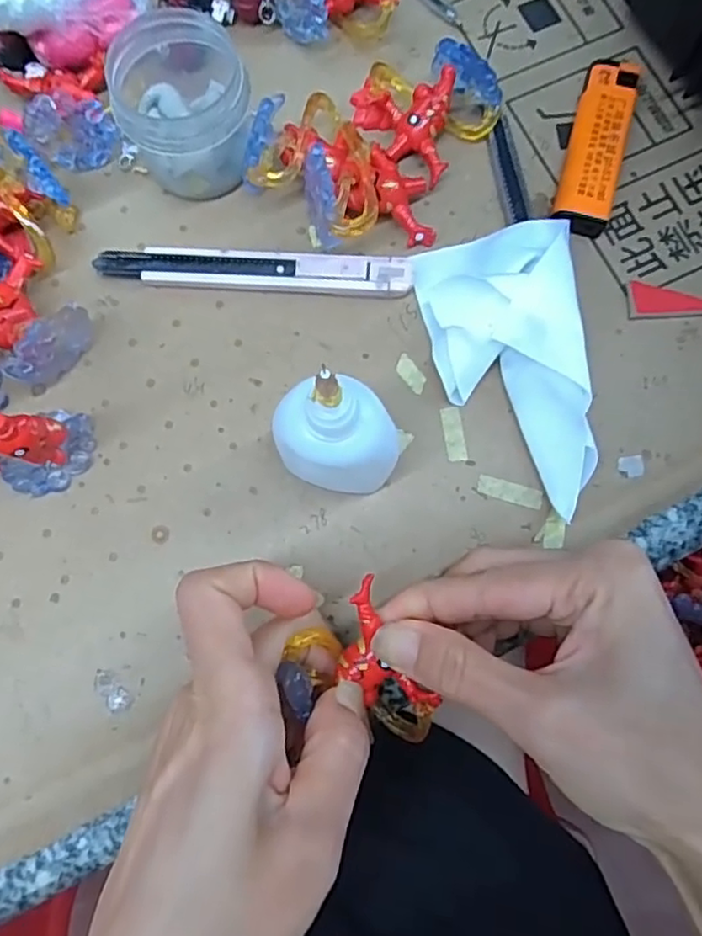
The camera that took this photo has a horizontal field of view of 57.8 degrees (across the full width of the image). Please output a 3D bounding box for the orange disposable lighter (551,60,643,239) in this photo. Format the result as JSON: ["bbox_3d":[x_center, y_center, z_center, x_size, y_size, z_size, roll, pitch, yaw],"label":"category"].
[{"bbox_3d":[0.107,-0.141,0.278,0.023,0.014,0.082,16,80,2],"label":"orange disposable lighter"}]

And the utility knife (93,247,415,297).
[{"bbox_3d":[-0.041,-0.083,0.266,0.131,0.012,0.016,5,80,0],"label":"utility knife"}]

